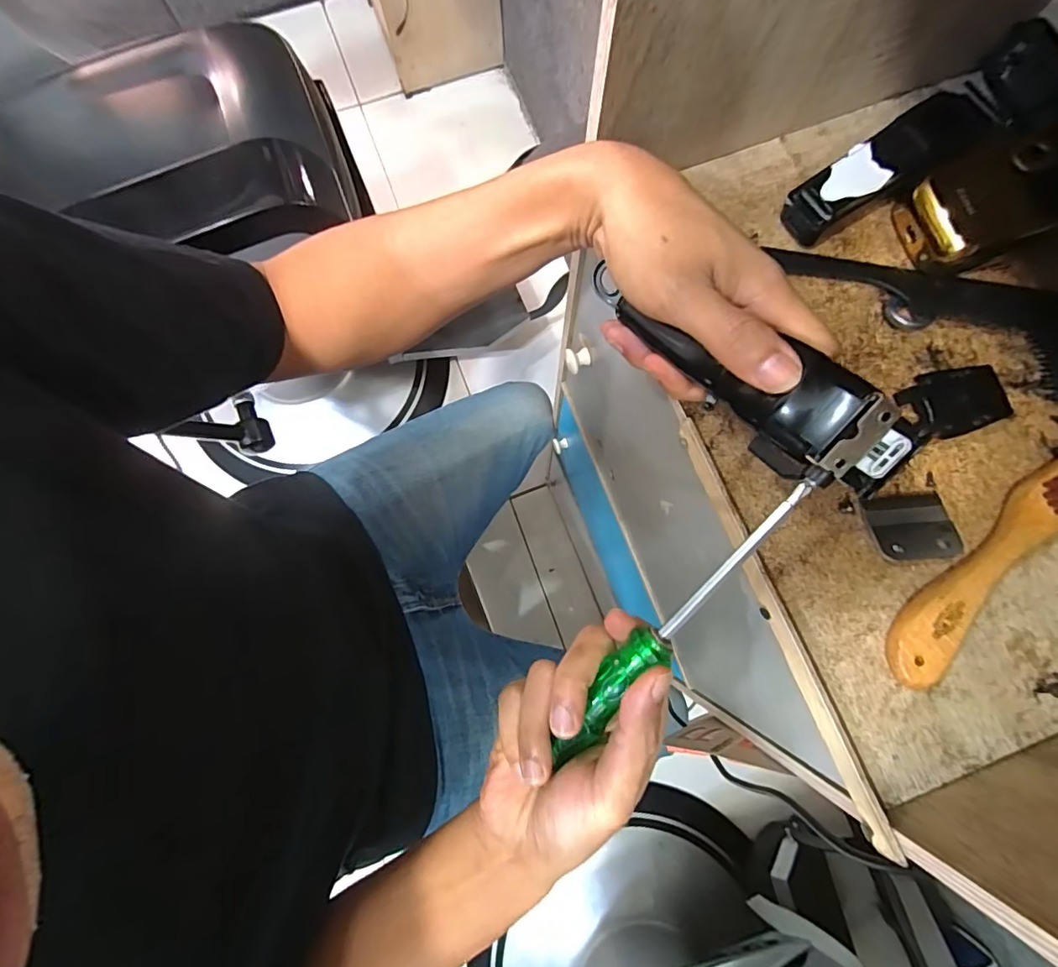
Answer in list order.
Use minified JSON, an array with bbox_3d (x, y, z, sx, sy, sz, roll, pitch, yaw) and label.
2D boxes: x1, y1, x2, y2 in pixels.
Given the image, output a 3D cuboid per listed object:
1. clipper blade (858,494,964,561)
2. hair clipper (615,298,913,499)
[{"bbox_3d":[0.211,0.024,0.276,0.043,0.009,0.036,-8,79,-1],"label":"clipper blade"},{"bbox_3d":[0.109,-0.055,0.245,0.148,0.029,0.049,51,123,23],"label":"hair clipper"}]

